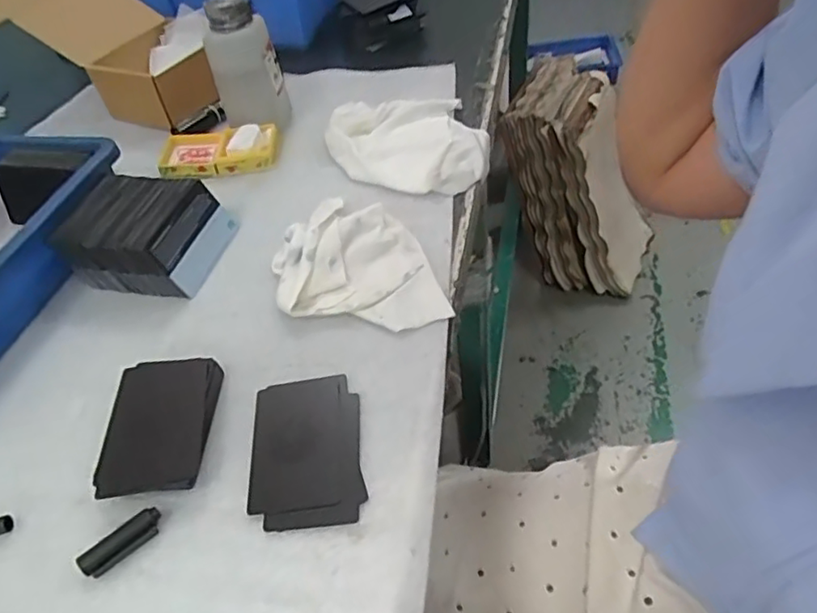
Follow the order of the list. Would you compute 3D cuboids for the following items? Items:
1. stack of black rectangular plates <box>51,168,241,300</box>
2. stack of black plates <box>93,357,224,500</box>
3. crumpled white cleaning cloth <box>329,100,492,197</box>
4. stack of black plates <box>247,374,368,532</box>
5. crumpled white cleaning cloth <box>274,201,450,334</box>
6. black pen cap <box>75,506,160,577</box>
[{"bbox_3d":[-0.209,-0.059,0.485,0.104,0.051,0.090,7,49,12],"label":"stack of black rectangular plates"},{"bbox_3d":[-0.155,0.074,0.384,0.063,0.015,0.094,-7,48,-1],"label":"stack of black plates"},{"bbox_3d":[-0.002,-0.155,0.572,0.148,0.015,0.144,-1,48,5],"label":"crumpled white cleaning cloth"},{"bbox_3d":[-0.061,0.084,0.365,0.064,0.004,0.099,-8,48,-2],"label":"stack of black plates"},{"bbox_3d":[-0.044,-0.034,0.458,0.112,0.026,0.140,-18,49,-11],"label":"crumpled white cleaning cloth"},{"bbox_3d":[-0.157,0.129,0.334,0.045,0.010,0.014,-36,54,-25],"label":"black pen cap"}]

